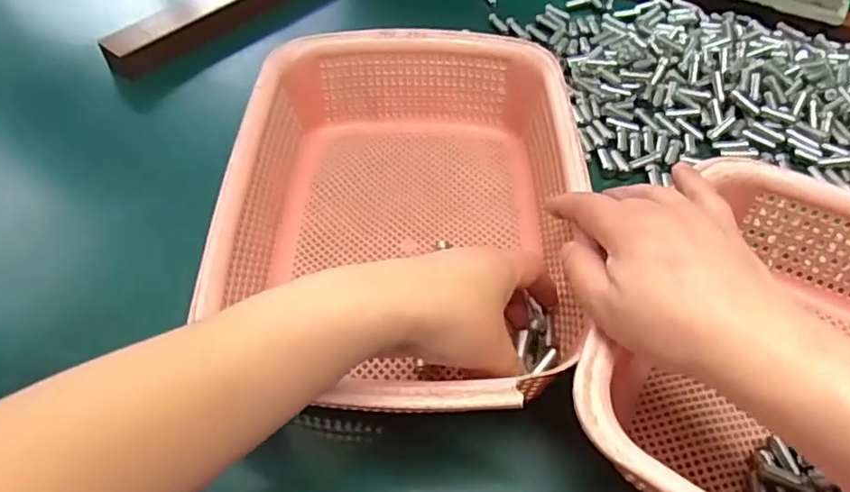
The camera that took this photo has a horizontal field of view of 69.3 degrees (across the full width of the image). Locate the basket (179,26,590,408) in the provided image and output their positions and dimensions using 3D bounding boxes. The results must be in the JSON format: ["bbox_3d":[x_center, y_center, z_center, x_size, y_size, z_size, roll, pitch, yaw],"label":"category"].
[{"bbox_3d":[-0.010,-0.018,0.394,0.207,0.087,0.285,0,51,1],"label":"basket"}]

